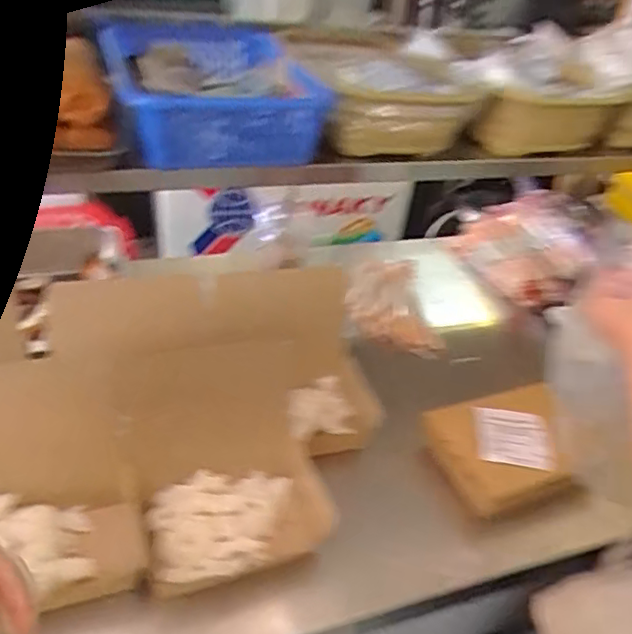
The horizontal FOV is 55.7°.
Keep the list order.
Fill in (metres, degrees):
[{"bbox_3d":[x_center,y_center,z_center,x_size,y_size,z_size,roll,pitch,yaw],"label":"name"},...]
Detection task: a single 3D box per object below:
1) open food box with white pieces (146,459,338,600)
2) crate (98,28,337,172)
[{"bbox_3d":[-0.081,0.221,0.645,0.195,0.048,0.114,-7,38,-16],"label":"open food box with white pieces"},{"bbox_3d":[-0.124,-0.267,0.716,0.228,0.099,0.214,-12,40,-23],"label":"crate"}]

